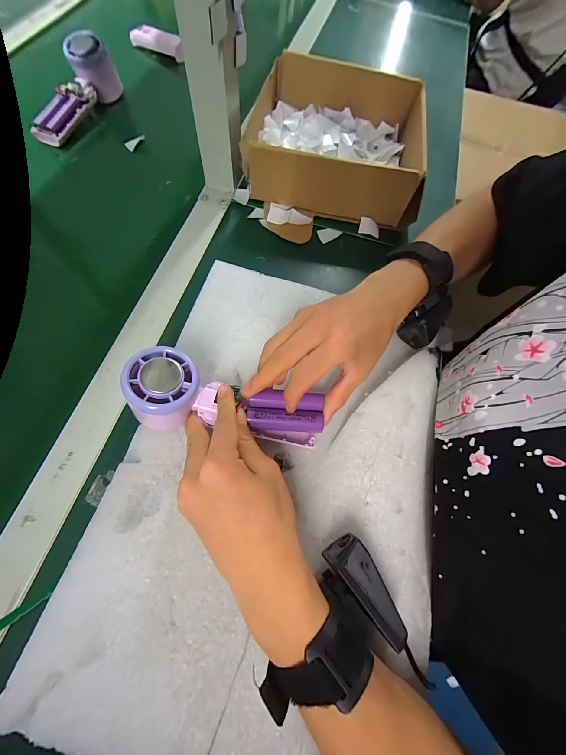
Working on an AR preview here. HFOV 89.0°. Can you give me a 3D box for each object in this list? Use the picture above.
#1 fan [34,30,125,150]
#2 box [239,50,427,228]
[{"bbox_3d":[-0.293,-0.395,0.407,0.059,0.050,0.155,25,84,7],"label":"fan"},{"bbox_3d":[0.074,-0.325,0.390,0.222,0.073,0.215,11,70,-3],"label":"box"}]

